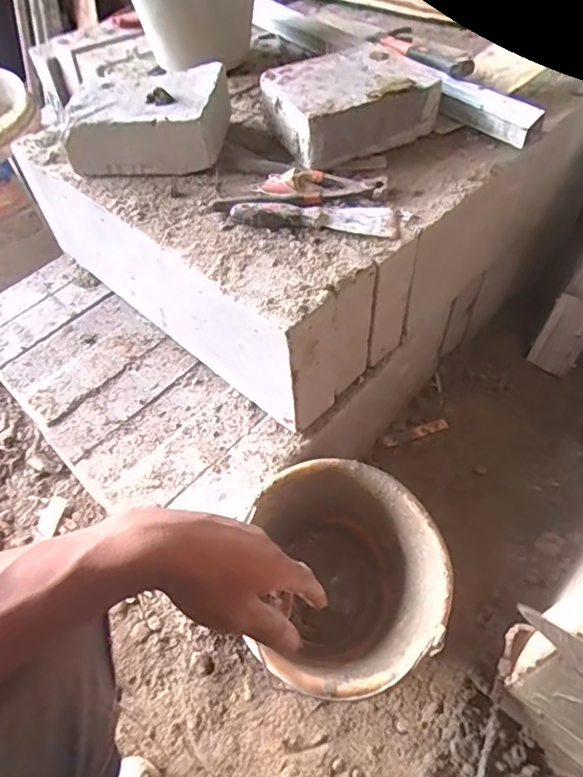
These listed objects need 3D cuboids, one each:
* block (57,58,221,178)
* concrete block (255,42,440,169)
[{"bbox_3d":[-0.193,-0.361,0.700,0.199,0.083,0.148,4,53,6],"label":"block"},{"bbox_3d":[0.077,-0.390,0.709,0.202,0.076,0.157,-24,55,-14],"label":"concrete block"}]

